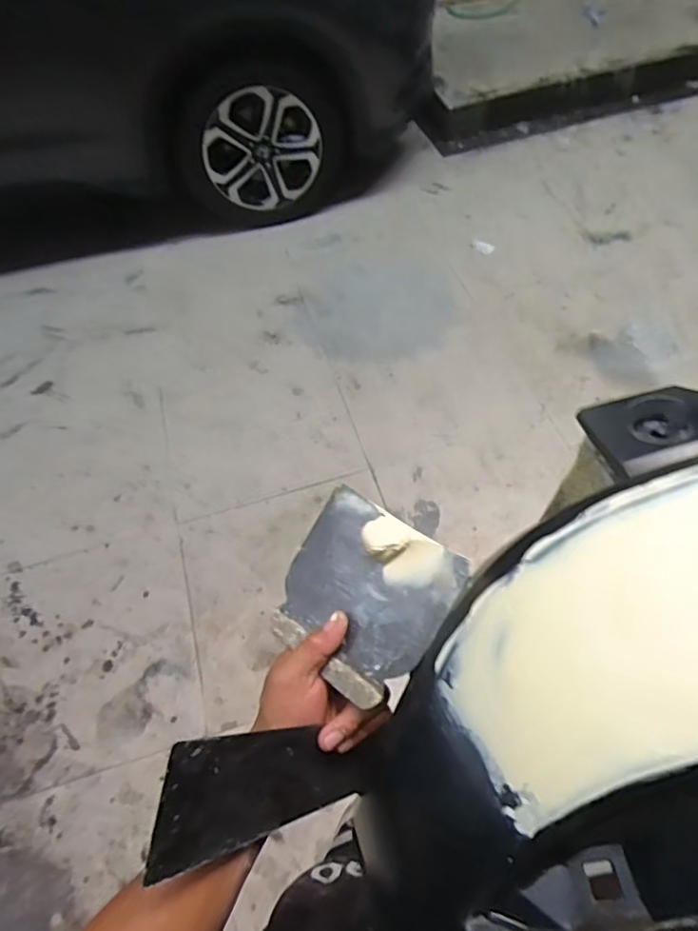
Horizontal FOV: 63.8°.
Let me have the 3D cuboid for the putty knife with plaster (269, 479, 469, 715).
[{"bbox_3d":[0.006,0.087,0.376,0.115,0.013,0.112,30,91,33],"label":"putty knife with plaster"}]

